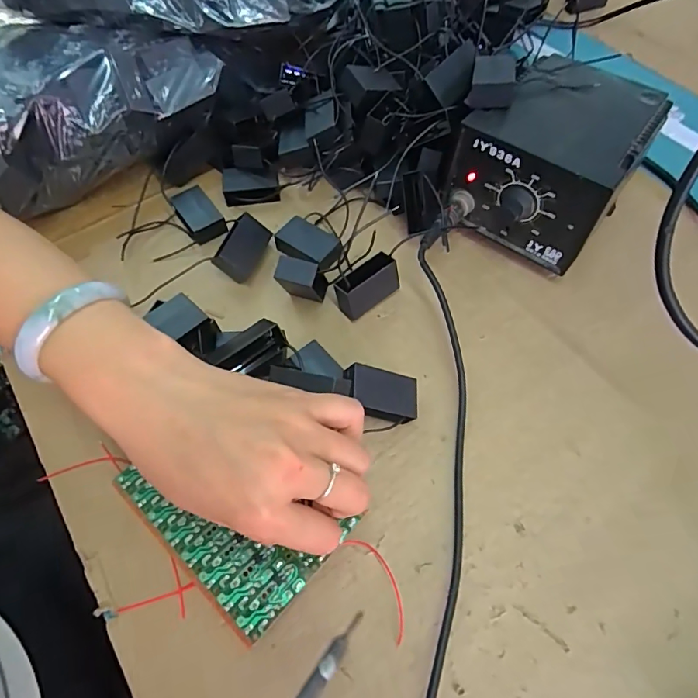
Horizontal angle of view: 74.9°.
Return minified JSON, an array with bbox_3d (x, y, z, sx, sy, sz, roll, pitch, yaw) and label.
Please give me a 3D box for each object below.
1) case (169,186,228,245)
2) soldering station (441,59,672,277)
[{"bbox_3d":[-0.128,-0.114,0.387,0.029,0.018,0.048,-34,67,-16],"label":"case"},{"bbox_3d":[0.156,-0.147,0.362,0.117,0.094,0.135,32,67,16],"label":"soldering station"}]

